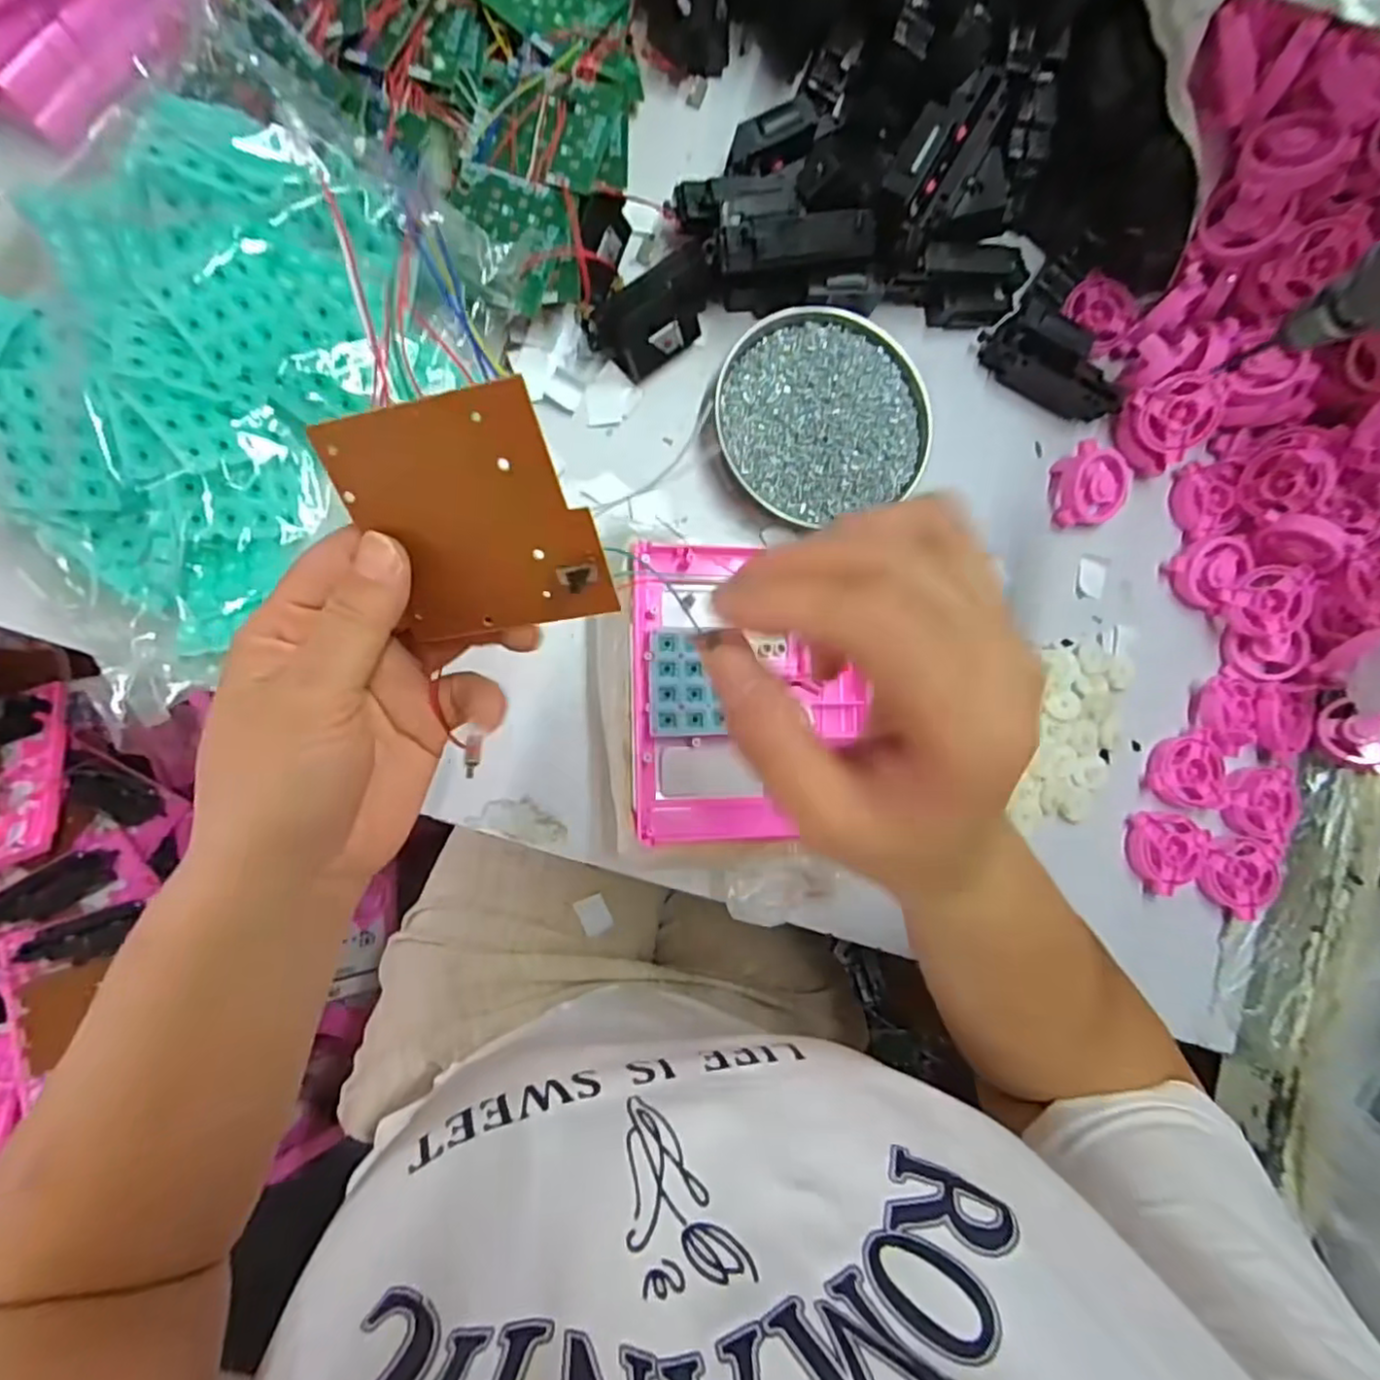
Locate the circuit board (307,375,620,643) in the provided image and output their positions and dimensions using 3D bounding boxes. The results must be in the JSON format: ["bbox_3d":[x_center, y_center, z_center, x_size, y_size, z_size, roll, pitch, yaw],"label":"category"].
[{"bbox_3d":[-0.065,-0.049,0.200,0.072,0.006,0.070,-5,125,13],"label":"circuit board"}]

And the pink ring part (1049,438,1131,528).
[{"bbox_3d":[0.277,-0.140,0.456,0.050,0.021,0.052,-3,88,-9],"label":"pink ring part"}]

